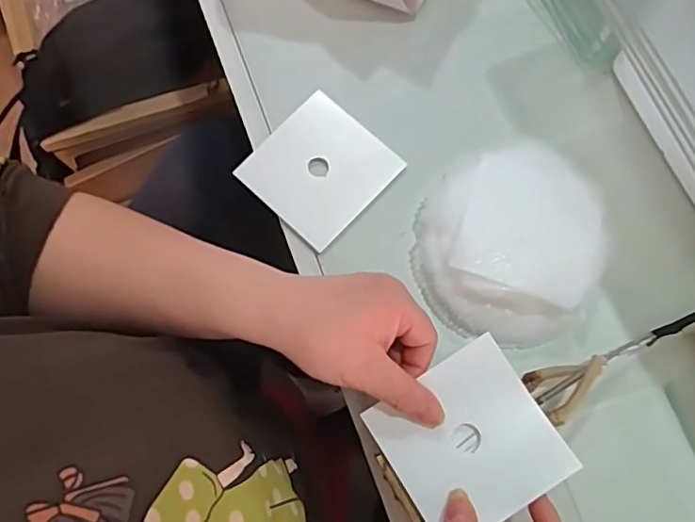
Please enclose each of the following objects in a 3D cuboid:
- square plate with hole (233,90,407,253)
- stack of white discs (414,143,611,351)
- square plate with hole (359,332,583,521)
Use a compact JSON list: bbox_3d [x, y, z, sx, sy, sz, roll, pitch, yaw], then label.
[{"bbox_3d":[-0.022,-0.072,0.443,0.094,0.005,0.098,43,81,11],"label":"square plate with hole"},{"bbox_3d":[0.113,-0.012,0.405,0.129,0.043,0.139,4,76,3],"label":"stack of white discs"},{"bbox_3d":[0.073,0.109,0.347,0.095,0.008,0.092,-33,74,-2],"label":"square plate with hole"}]

